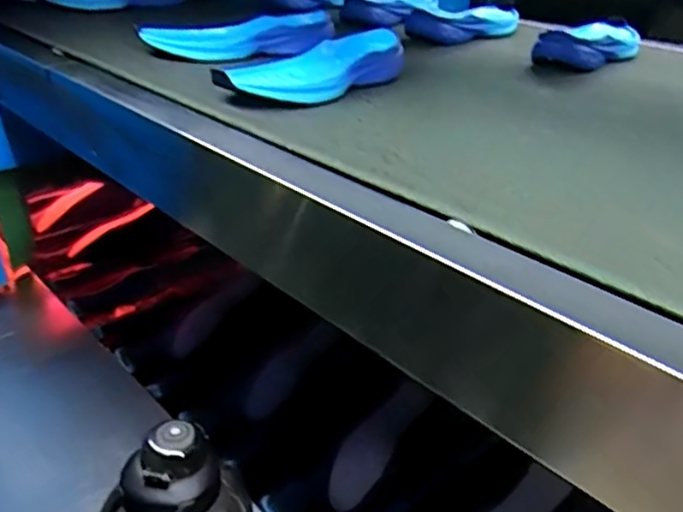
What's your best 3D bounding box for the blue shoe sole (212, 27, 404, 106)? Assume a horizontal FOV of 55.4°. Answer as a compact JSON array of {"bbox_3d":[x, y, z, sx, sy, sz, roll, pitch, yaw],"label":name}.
[{"bbox_3d":[-0.030,-0.209,0.718,0.093,0.038,0.239,27,37,37],"label":"blue shoe sole"}]

